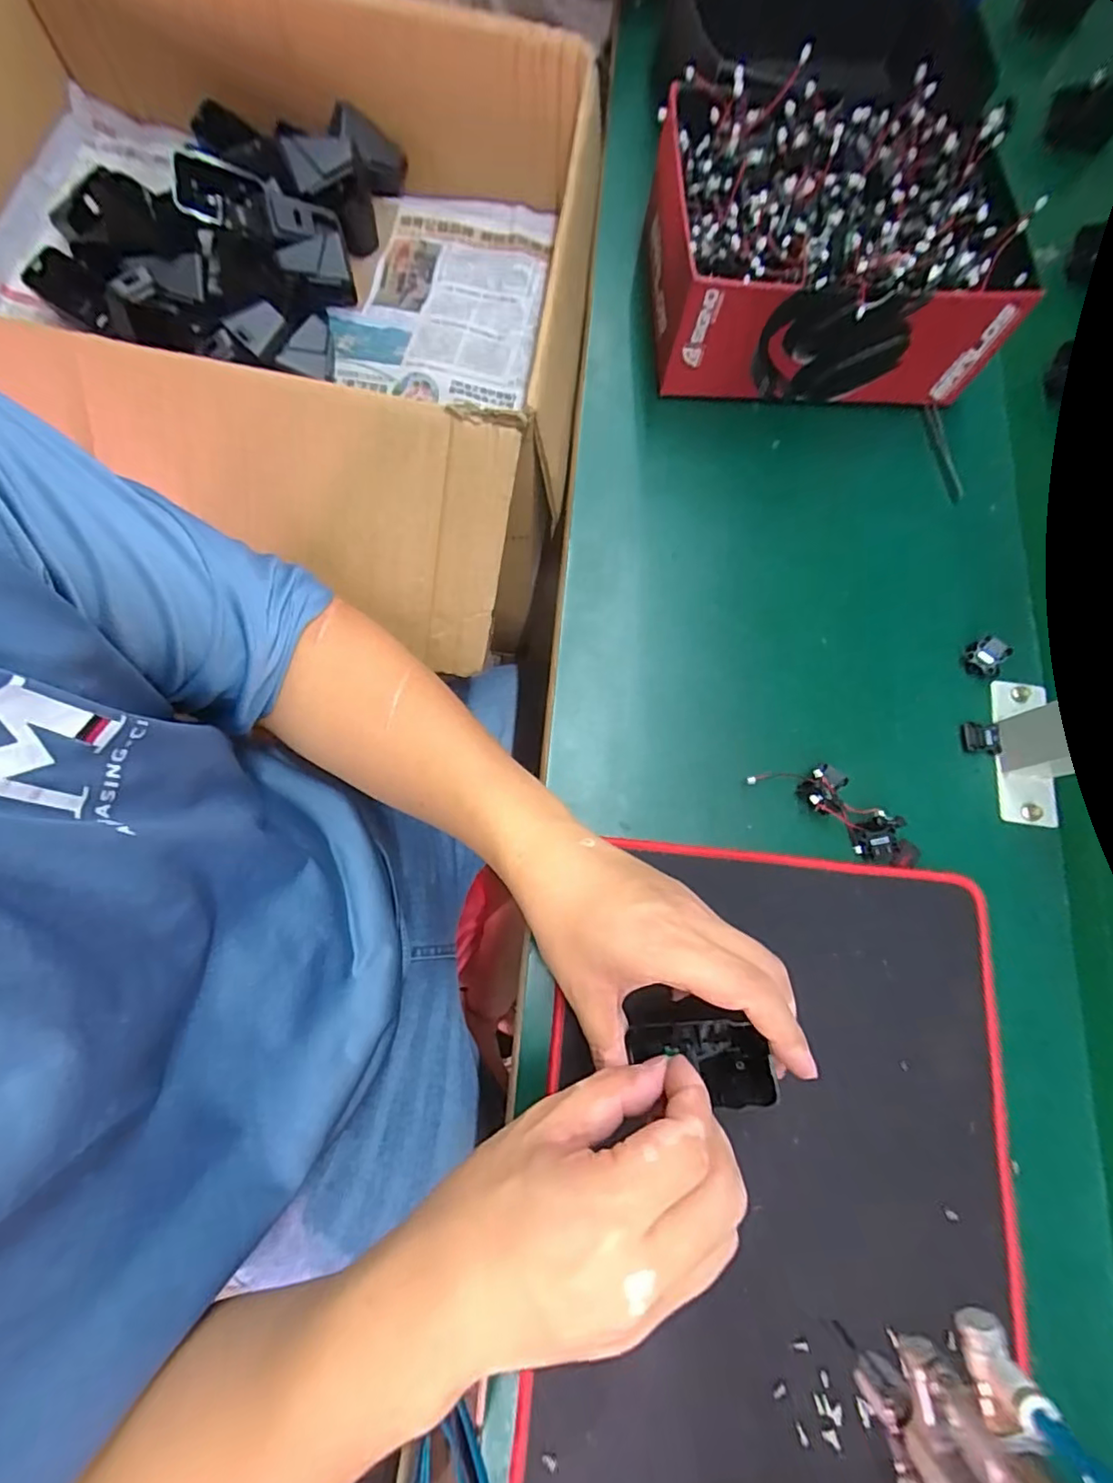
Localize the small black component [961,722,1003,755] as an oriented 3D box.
[{"bbox_3d":[0.290,-0.002,0.395,0.021,0.008,0.022,1,75,-1],"label":"small black component"}]

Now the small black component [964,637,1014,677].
[{"bbox_3d":[0.298,-0.059,0.402,0.023,0.017,0.025,-26,78,-8],"label":"small black component"}]

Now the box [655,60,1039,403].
[{"bbox_3d":[0.196,-0.360,0.430,0.240,0.114,0.183,-1,75,-2],"label":"box"}]

